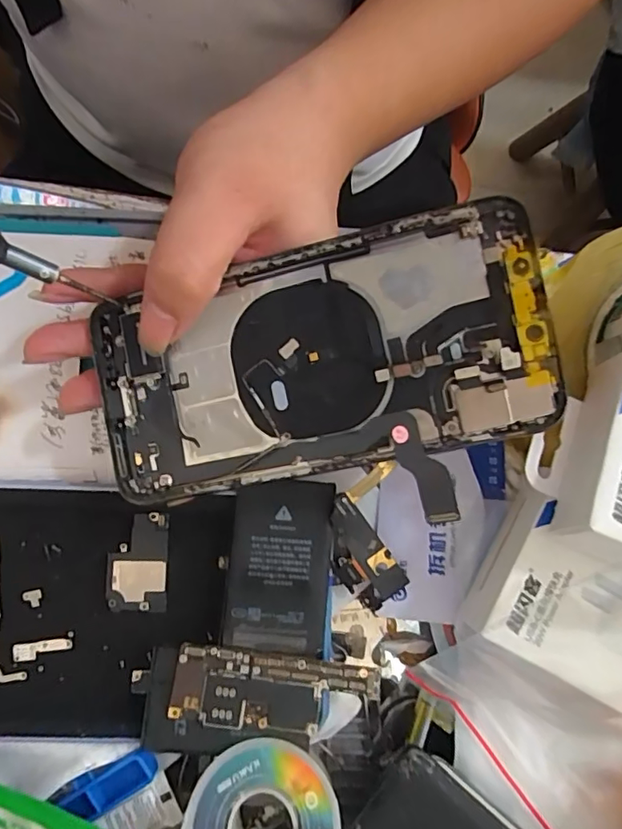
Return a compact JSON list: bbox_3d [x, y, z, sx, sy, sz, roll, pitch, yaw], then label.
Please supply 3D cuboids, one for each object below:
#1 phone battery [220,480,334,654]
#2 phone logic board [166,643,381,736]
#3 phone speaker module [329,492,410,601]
[{"bbox_3d":[-0.013,0.060,0.212,0.040,0.008,0.065,5,83,-1],"label":"phone battery"},{"bbox_3d":[-0.014,0.106,0.202,0.077,0.004,0.027,8,83,-1],"label":"phone logic board"},{"bbox_3d":[0.018,0.058,0.219,0.024,0.004,0.052,-32,107,8],"label":"phone speaker module"}]

